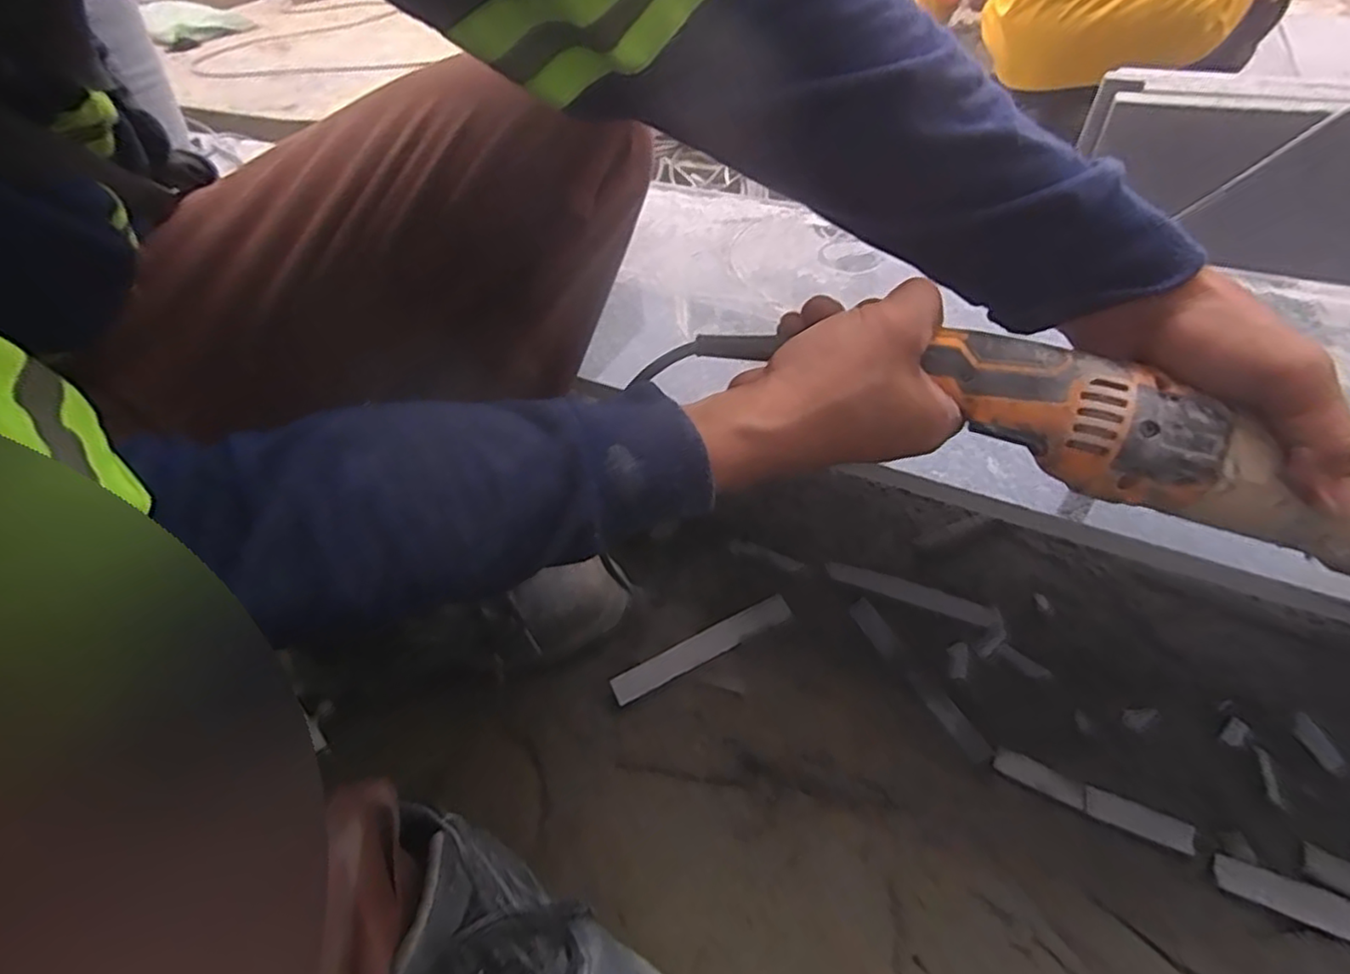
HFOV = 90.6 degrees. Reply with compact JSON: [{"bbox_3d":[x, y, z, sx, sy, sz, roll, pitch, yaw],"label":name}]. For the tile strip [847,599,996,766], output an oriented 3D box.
[{"bbox_3d":[0.203,0.161,0.568,0.021,0.004,0.158,-31,57,-7],"label":"tile strip"}]

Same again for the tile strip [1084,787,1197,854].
[{"bbox_3d":[0.332,0.239,0.480,0.066,0.007,0.020,18,50,23],"label":"tile strip"}]

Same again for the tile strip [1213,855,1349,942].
[{"bbox_3d":[0.401,0.268,0.440,0.077,0.010,0.025,16,49,22],"label":"tile strip"}]

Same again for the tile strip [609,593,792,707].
[{"bbox_3d":[0.024,0.141,0.596,0.173,0.012,0.029,-24,47,-16],"label":"tile strip"}]

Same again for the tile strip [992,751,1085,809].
[{"bbox_3d":[0.277,0.222,0.509,0.062,0.005,0.018,20,51,25],"label":"tile strip"}]

